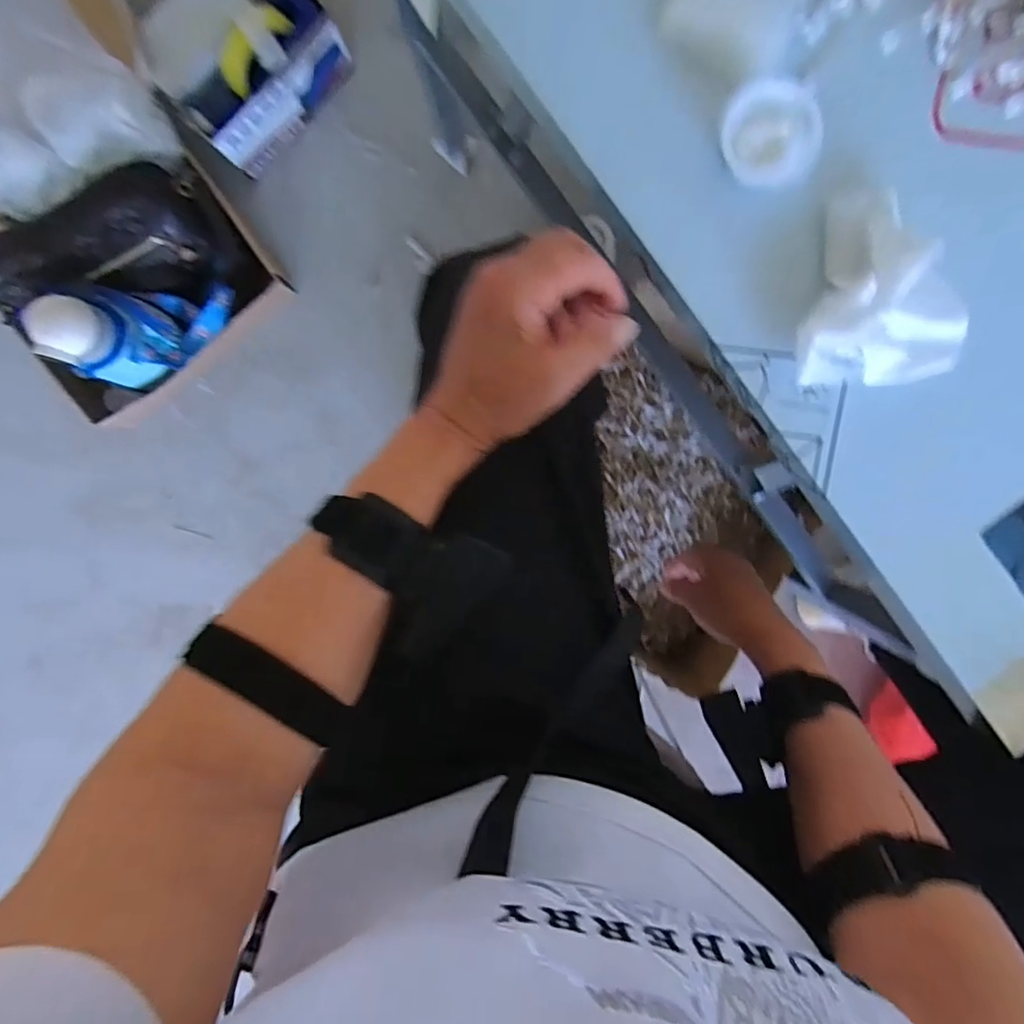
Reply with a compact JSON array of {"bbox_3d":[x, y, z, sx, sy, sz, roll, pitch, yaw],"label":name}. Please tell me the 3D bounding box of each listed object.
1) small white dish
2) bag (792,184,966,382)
[{"bbox_3d":[0.148,-0.220,0.333,0.054,0.020,0.050,0,97,0],"label":"small white dish"},{"bbox_3d":[0.222,-0.134,0.341,0.093,0.034,0.111,0,97,0],"label":"bag"}]

